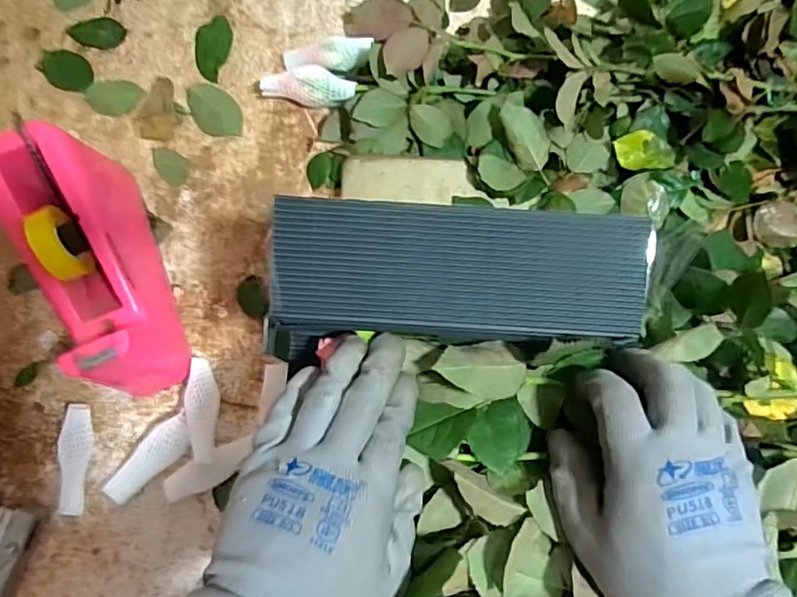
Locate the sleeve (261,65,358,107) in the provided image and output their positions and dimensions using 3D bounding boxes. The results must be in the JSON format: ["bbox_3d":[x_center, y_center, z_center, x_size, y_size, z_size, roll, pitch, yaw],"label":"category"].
[{"bbox_3d":[-0.079,-0.187,0.513,0.079,0.033,0.032,12,82,0],"label":"sleeve"}]

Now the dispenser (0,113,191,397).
[{"bbox_3d":[-0.231,-0.022,0.443,0.079,0.104,0.198,-23,83,-5],"label":"dispenser"}]

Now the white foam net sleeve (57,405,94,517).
[{"bbox_3d":[-0.257,0.128,0.457,0.022,0.016,0.091,10,101,-1],"label":"white foam net sleeve"}]

